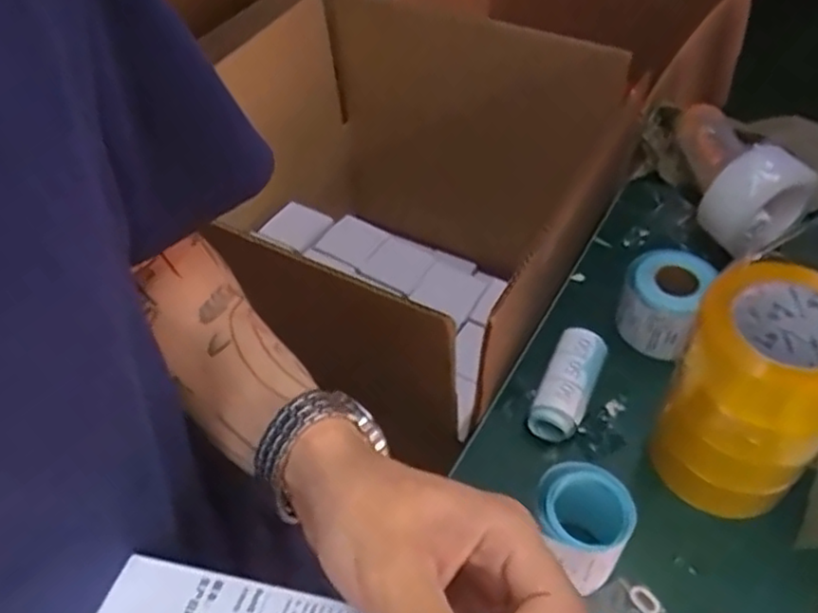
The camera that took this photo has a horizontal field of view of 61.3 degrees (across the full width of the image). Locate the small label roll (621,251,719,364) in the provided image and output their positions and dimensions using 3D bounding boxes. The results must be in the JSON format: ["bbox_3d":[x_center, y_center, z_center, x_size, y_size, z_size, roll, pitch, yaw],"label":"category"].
[{"bbox_3d":[0.252,-0.006,0.687,0.079,0.081,0.090,24,54,21],"label":"small label roll"}]

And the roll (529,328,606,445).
[{"bbox_3d":[0.146,0.076,0.640,0.047,0.044,0.111,19,53,17],"label":"roll"}]

